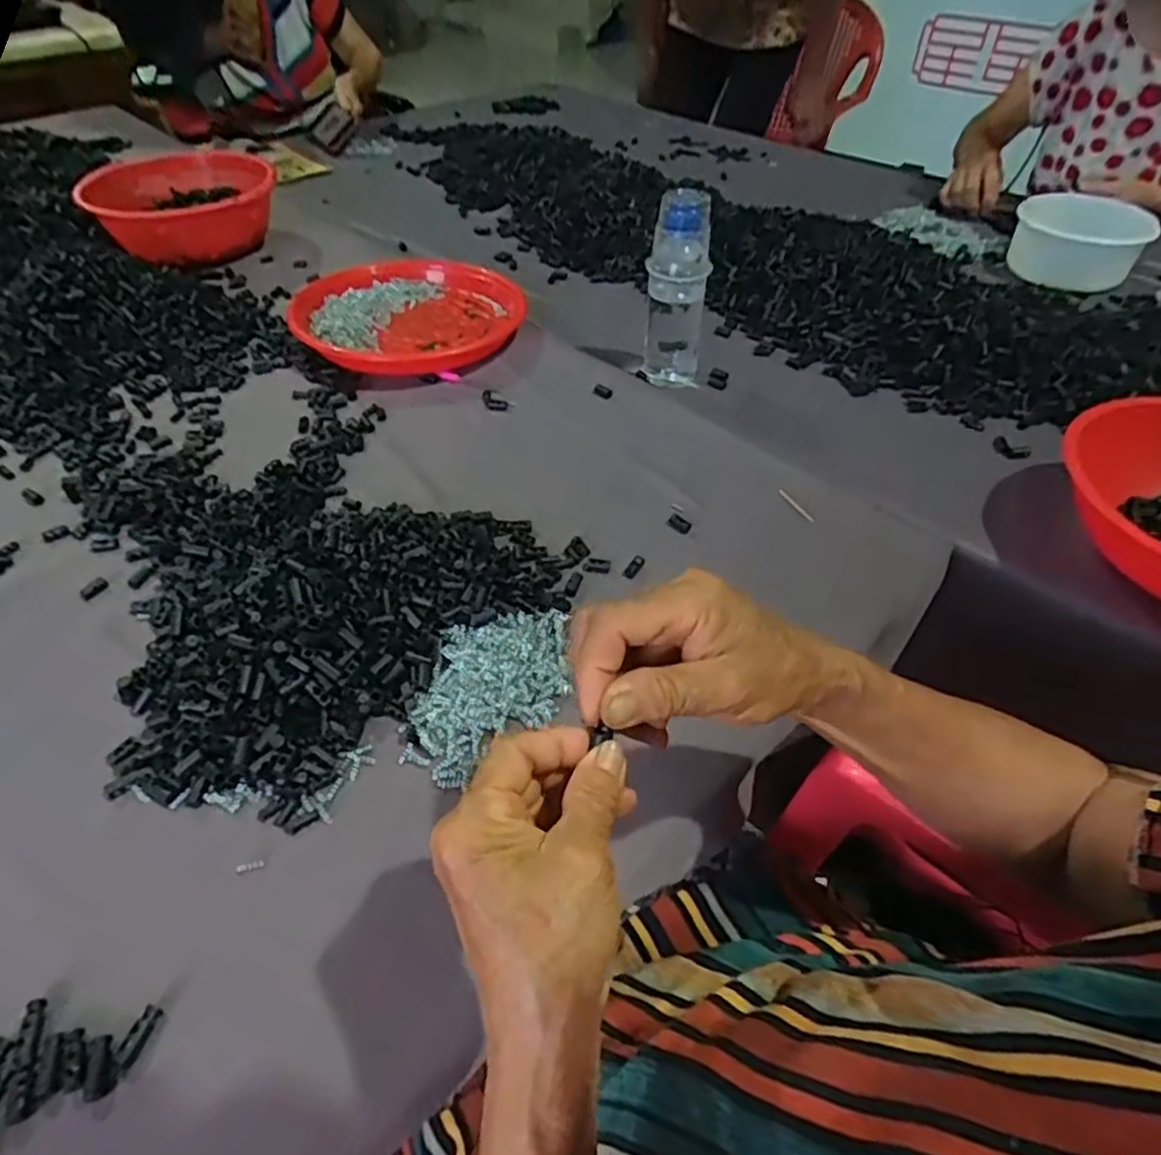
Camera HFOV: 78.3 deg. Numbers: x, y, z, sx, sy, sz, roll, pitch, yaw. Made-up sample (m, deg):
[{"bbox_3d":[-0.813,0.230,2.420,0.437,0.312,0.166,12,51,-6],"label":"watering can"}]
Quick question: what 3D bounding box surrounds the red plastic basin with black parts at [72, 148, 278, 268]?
[{"bbox_3d":[-0.494,-0.474,0.918,0.187,0.098,0.199,1,46,-1],"label":"red plastic basin with black parts"}]

